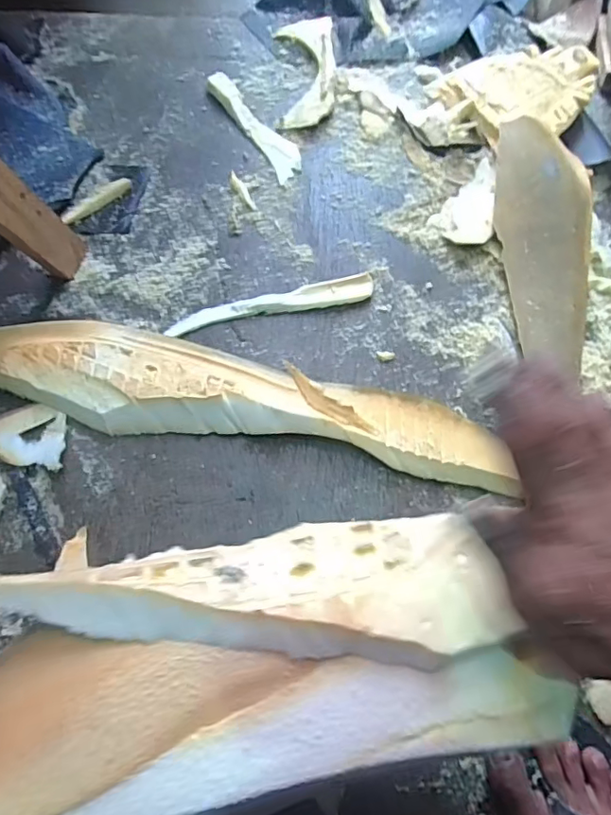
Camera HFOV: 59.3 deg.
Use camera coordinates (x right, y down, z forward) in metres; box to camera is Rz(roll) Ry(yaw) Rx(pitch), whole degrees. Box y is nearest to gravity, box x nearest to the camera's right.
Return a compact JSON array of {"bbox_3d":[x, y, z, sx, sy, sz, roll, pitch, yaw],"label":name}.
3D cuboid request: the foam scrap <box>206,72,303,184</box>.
[{"bbox_3d":[-0.073,-0.419,0.788,0.049,0.019,0.215,-31,71,-9],"label":"foam scrap"}]

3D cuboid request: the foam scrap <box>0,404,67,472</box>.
[{"bbox_3d":[-0.317,0.031,0.618,0.099,0.021,0.071,9,70,6],"label":"foam scrap"}]

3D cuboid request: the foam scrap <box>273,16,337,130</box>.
[{"bbox_3d":[0.001,-0.510,0.811,0.084,0.028,0.212,-1,69,2],"label":"foam scrap"}]

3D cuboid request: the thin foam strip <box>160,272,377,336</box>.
[{"bbox_3d":[-0.043,-0.131,0.678,0.257,0.012,0.038,-11,69,-2],"label":"thin foam strip"}]

